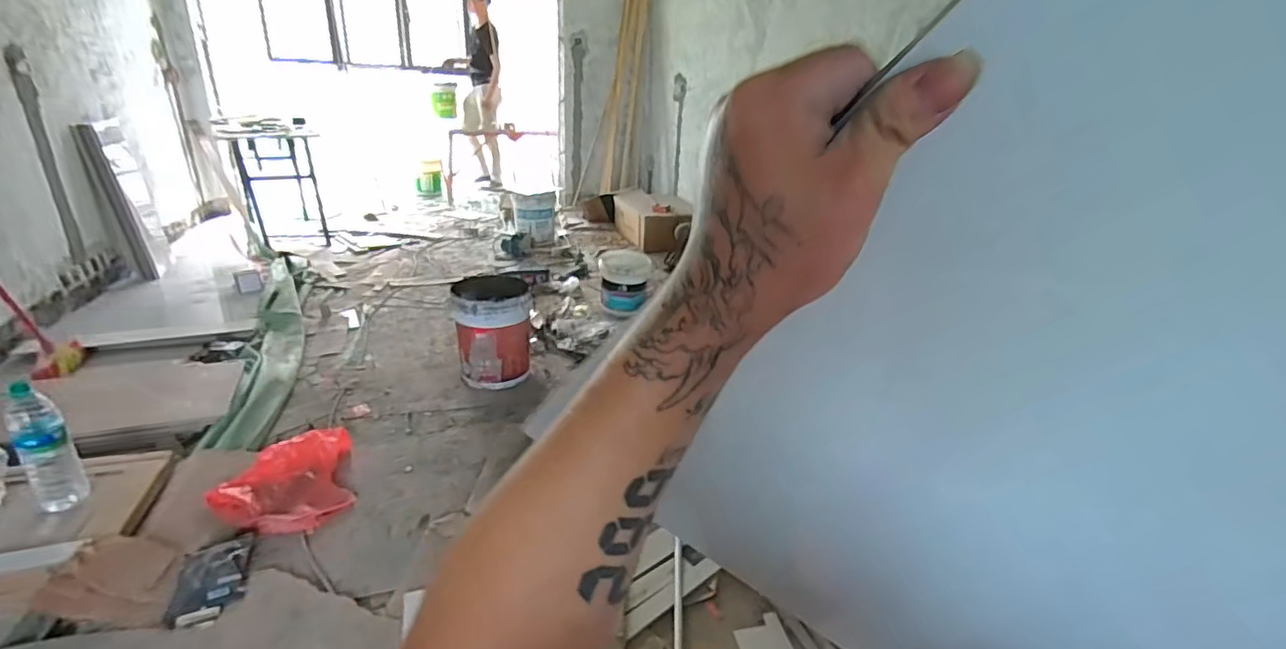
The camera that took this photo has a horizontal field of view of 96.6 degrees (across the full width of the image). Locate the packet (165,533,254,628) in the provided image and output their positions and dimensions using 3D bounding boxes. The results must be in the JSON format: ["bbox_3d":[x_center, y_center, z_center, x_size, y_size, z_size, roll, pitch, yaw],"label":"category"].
[{"bbox_3d":[-0.996,0.576,1.322,0.137,0.043,0.238,-5,25,-18],"label":"packet"}]

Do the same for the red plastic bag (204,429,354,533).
[{"bbox_3d":[-0.999,0.436,1.593,0.338,0.108,0.316,-9,27,-26],"label":"red plastic bag"}]

